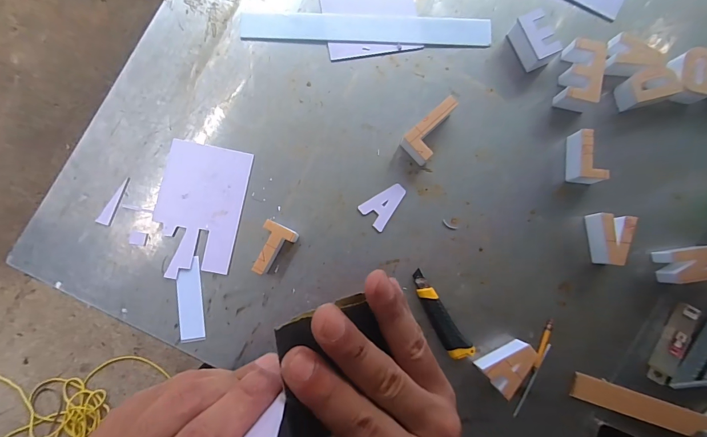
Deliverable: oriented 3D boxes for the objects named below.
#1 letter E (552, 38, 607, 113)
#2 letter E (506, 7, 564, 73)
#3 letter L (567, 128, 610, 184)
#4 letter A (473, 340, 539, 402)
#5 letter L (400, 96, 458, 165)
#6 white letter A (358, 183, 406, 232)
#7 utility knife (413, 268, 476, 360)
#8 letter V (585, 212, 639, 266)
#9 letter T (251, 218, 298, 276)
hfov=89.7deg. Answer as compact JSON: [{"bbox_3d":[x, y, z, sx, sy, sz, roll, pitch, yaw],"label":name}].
[{"bbox_3d":[0.398,-0.250,0.626,0.064,0.054,0.118,13,82,-1],"label":"letter E"},{"bbox_3d":[0.320,-0.316,0.631,0.058,0.051,0.085,-29,85,-6],"label":"letter E"},{"bbox_3d":[0.402,-0.105,0.616,0.051,0.053,0.090,4,83,-2],"label":"letter L"},{"bbox_3d":[0.250,0.241,0.575,0.089,0.048,0.059,-25,85,-6],"label":"letter A"},{"bbox_3d":[0.139,-0.150,0.611,0.111,0.046,0.057,-43,87,-7],"label":"letter L"},{"bbox_3d":[0.057,-0.024,0.614,0.082,0.004,0.053,-41,87,-7],"label":"white letter A"},{"bbox_3d":[0.139,0.161,0.587,0.038,0.019,0.155,-33,86,-6],"label":"utility knife"},{"bbox_3d":[0.434,0.034,0.600,0.060,0.048,0.086,-2,83,-3],"label":"letter V"},{"bbox_3d":[-0.129,0.051,0.575,0.050,0.045,0.083,23,82,0],"label":"letter T"}]

